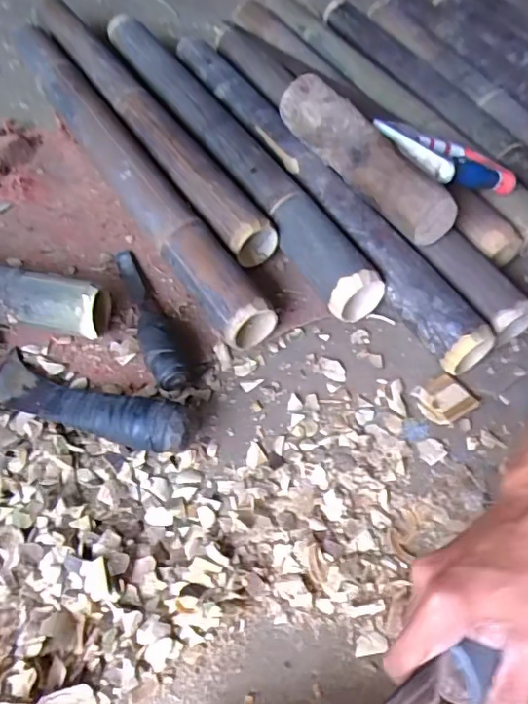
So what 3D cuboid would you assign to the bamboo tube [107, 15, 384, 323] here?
[{"bbox_3d":[-0.065,-0.289,0.742,0.070,0.066,0.672,-22,58,-20],"label":"bamboo tube"}]

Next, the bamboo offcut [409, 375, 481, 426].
[{"bbox_3d":[0.178,0.045,0.543,0.053,0.010,0.046,-21,58,-19],"label":"bamboo offcut"}]

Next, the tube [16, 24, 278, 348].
[{"bbox_3d":[-0.189,-0.254,0.704,0.068,0.063,0.676,-25,59,-21],"label":"tube"}]

